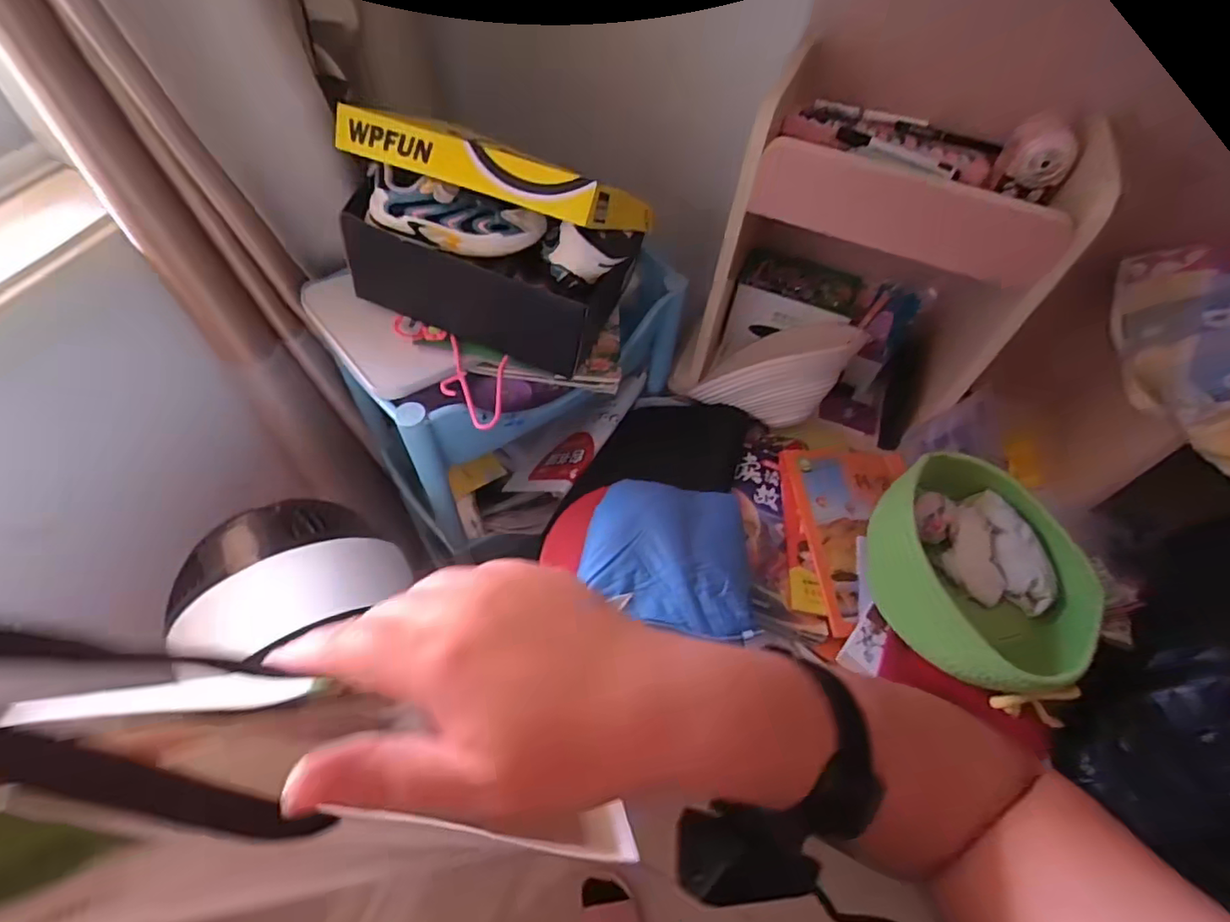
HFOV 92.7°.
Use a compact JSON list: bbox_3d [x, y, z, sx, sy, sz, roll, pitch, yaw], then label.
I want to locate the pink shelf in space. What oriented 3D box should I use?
[{"bbox_3d":[0.314,-0.265,0.776,0.349,0.395,0.256,20,57,9],"label":"pink shelf"}]

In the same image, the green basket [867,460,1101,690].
[{"bbox_3d":[0.392,0.121,0.640,0.175,0.116,0.233,-18,59,-16],"label":"green basket"}]

